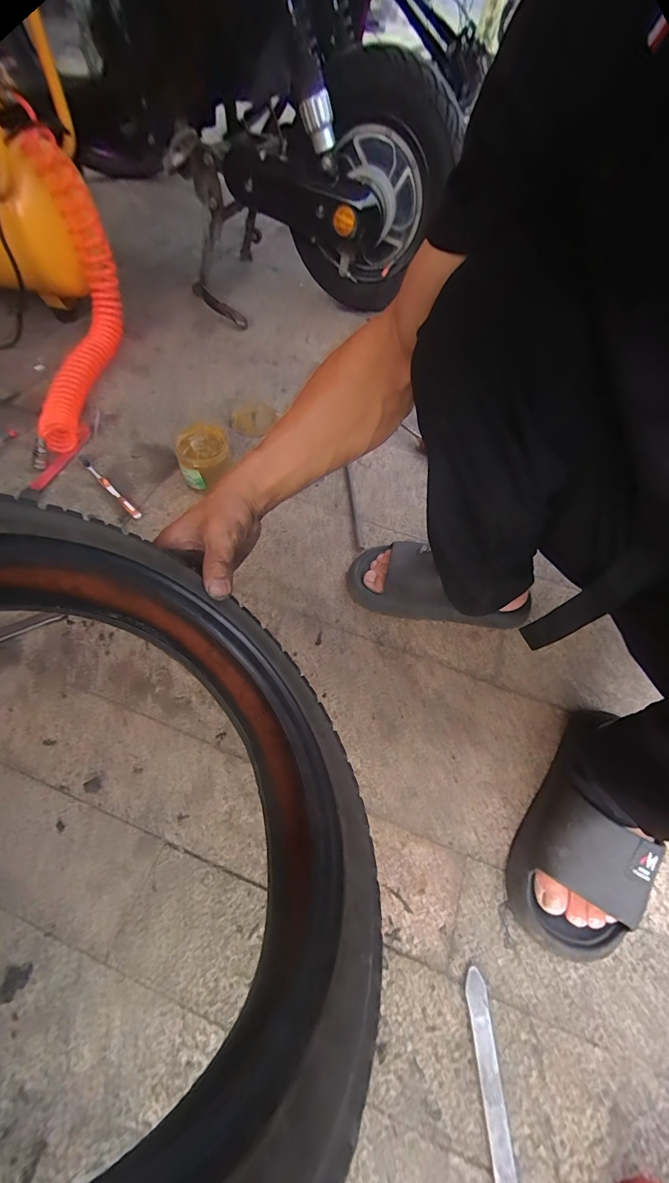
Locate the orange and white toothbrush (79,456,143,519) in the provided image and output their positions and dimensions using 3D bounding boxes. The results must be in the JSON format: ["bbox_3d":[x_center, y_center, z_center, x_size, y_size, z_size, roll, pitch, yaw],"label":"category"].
[{"bbox_3d":[-0.365,-0.169,0.644,0.163,0.020,0.013,40,64,18],"label":"orange and white toothbrush"}]

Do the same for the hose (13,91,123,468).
[{"bbox_3d":[-0.482,-0.490,0.719,0.084,0.217,0.532,3,83,-2],"label":"hose"}]

